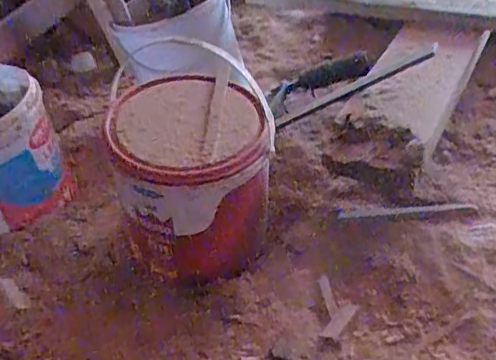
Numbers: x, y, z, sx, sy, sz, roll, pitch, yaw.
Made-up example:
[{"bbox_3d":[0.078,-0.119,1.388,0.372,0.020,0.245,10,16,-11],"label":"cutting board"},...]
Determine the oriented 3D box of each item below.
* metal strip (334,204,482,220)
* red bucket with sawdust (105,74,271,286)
[{"bbox_3d":[0.204,0.039,0.732,0.172,0.008,0.014,-2,39,6],"label":"metal strip"},{"bbox_3d":[-0.061,-0.002,0.676,0.170,0.194,0.166,-4,39,4],"label":"red bucket with sawdust"}]

